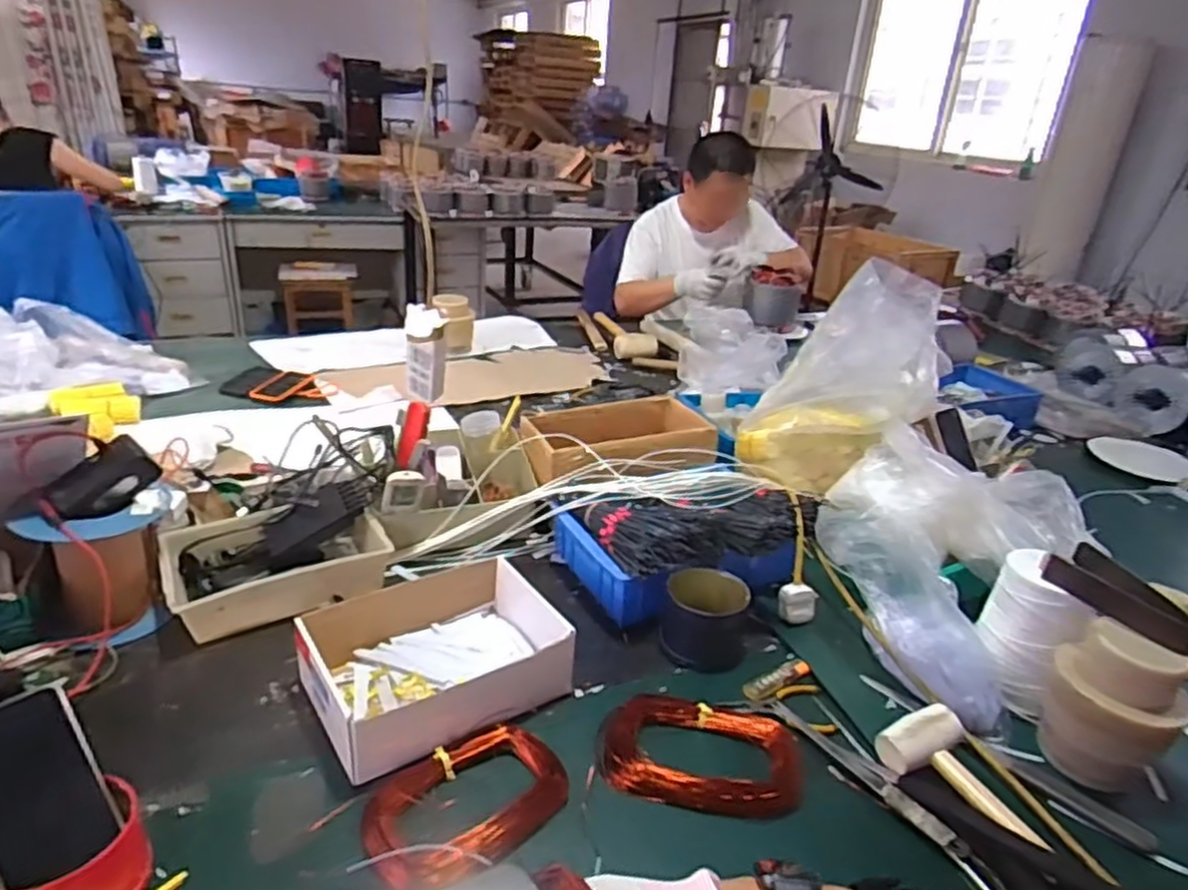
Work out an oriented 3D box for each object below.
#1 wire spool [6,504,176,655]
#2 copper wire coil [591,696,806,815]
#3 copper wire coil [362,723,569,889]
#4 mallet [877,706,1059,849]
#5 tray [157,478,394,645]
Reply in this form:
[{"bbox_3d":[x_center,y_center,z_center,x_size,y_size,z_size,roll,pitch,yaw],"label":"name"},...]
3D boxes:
[{"bbox_3d":[-0.538,0.133,0.809,0.123,0.143,0.136,8,25,7],"label":"wire spool"},{"bbox_3d":[0.103,0.300,0.725,0.194,0.026,0.118,5,25,2],"label":"copper wire coil"},{"bbox_3d":[-0.112,0.313,0.650,0.176,0.025,0.107,-19,34,-40],"label":"copper wire coil"},{"bbox_3d":[0.344,0.308,0.684,0.078,0.035,0.165,-9,28,-25],"label":"mallet"},{"bbox_3d":[-0.381,0.132,0.892,0.246,0.086,0.172,-7,27,-22],"label":"tray"}]

